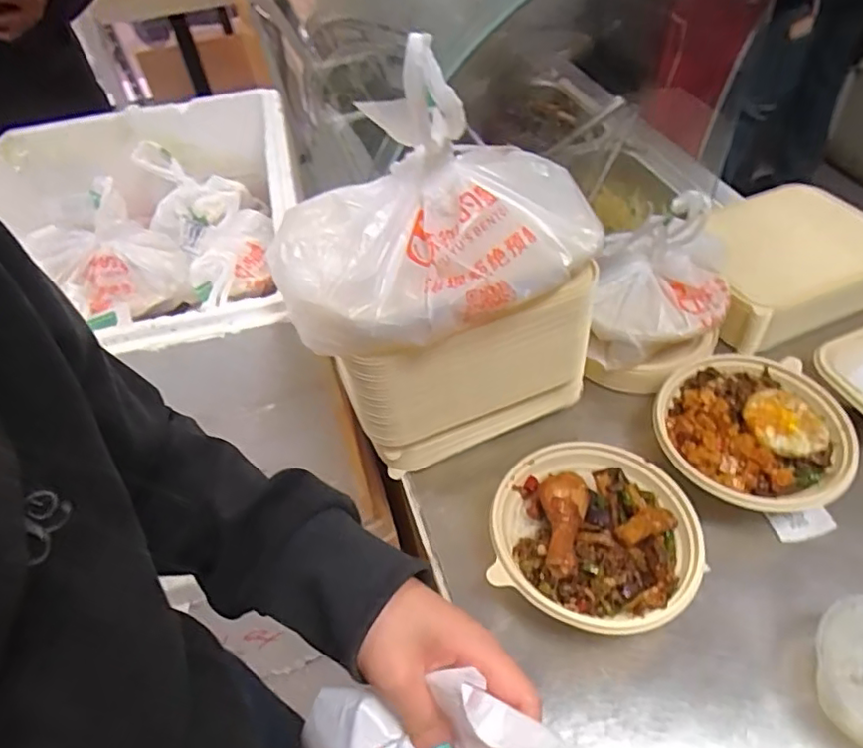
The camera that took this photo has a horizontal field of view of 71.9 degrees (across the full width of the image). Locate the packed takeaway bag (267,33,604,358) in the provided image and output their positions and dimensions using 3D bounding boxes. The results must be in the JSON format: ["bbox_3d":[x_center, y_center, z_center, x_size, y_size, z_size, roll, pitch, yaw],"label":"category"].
[{"bbox_3d":[0.002,-0.146,0.493,0.279,0.168,0.168,-15,48,-7],"label":"packed takeaway bag"}]

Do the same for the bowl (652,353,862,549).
[{"bbox_3d":[0.320,0.070,0.606,0.176,0.084,0.174,-4,48,4],"label":"bowl"}]

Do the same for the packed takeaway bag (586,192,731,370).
[{"bbox_3d":[0.260,-0.117,0.660,0.142,0.155,0.162,5,49,12],"label":"packed takeaway bag"}]

